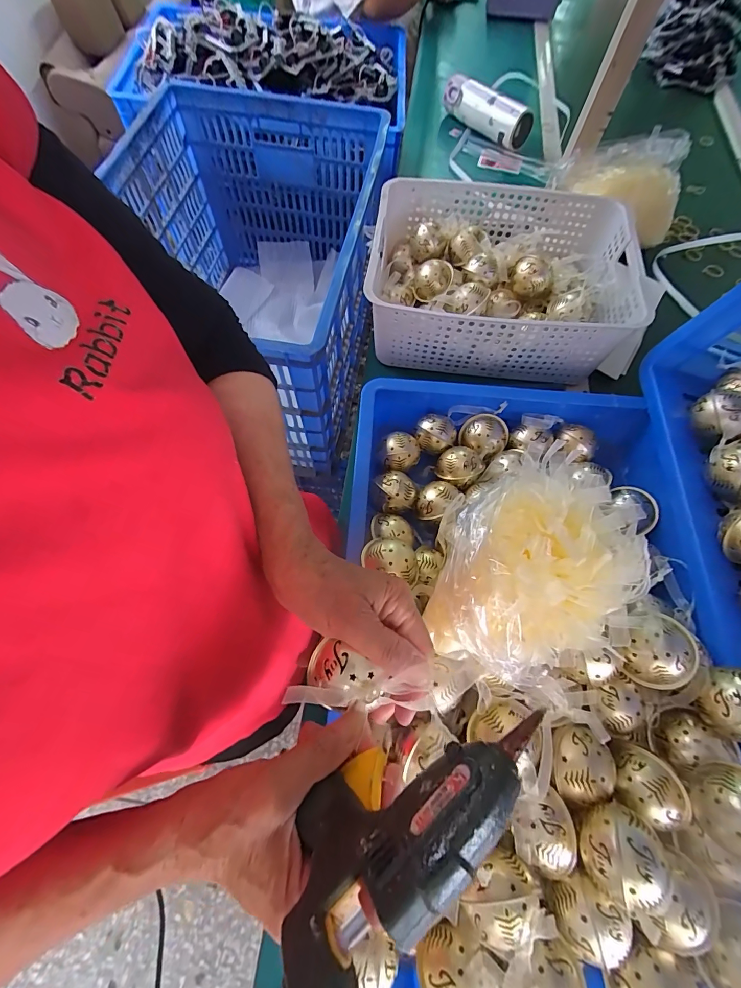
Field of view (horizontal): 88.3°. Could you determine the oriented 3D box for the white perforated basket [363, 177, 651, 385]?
[{"bbox_3d":[0.176,-0.306,0.558,0.341,0.117,0.264,8,67,2],"label":"white perforated basket"}]

